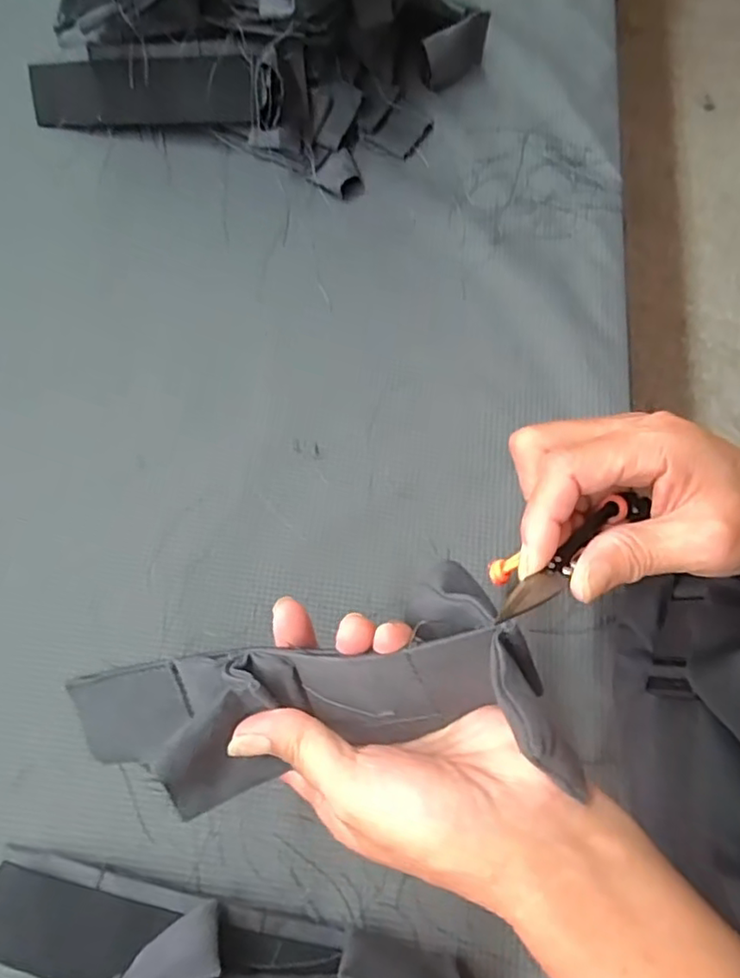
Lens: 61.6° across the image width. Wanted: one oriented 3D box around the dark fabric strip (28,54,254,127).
[{"bbox_3d":[-0.162,-0.278,0.436,0.168,0.039,0.008,5,28,11],"label":"dark fabric strip"}]

